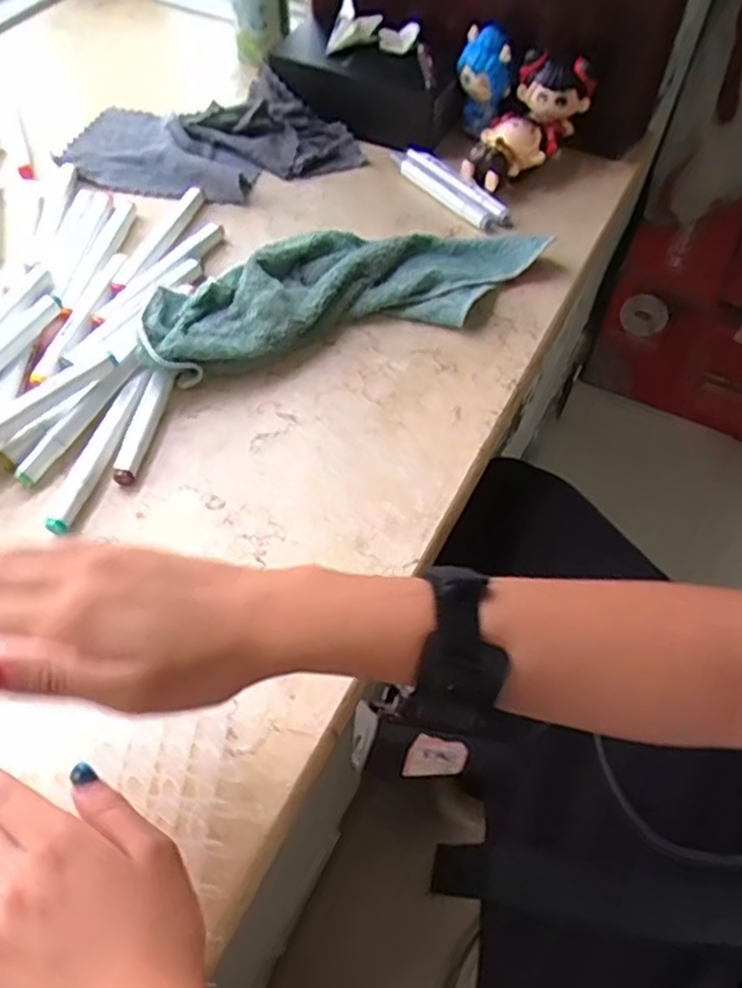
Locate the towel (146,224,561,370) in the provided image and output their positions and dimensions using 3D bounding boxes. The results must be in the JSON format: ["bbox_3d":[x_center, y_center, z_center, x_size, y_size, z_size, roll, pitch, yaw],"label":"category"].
[{"bbox_3d":[-0.019,-0.174,0.602,0.331,0.037,0.122,-15,57,-12],"label":"towel"}]

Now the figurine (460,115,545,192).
[{"bbox_3d":[0.131,-0.328,0.702,0.070,0.048,0.089,18,56,10],"label":"figurine"}]

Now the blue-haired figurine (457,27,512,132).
[{"bbox_3d":[0.114,-0.418,0.728,0.051,0.095,0.040,1,55,-2],"label":"blue-haired figurine"}]

